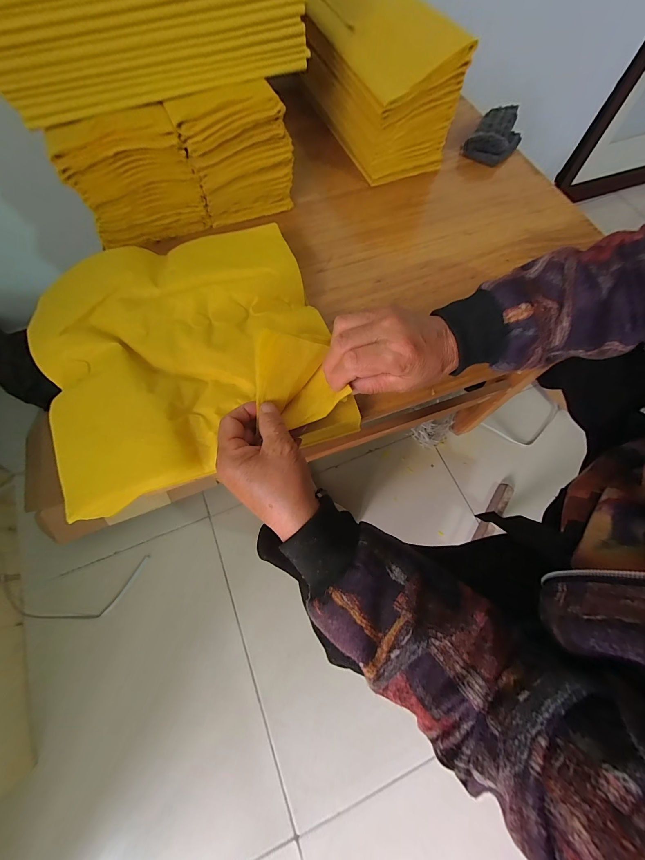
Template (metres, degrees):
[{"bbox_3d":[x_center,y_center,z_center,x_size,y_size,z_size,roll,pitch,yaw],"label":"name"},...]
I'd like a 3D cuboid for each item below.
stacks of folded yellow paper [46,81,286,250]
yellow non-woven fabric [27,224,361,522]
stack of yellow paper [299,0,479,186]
[{"bbox_3d":[-0.169,-0.327,0.382,0.255,0.122,0.056,-19,70,-9],"label":"stacks of folded yellow paper"},{"bbox_3d":[-0.147,-0.091,0.315,0.291,0.071,0.275,-19,70,-9],"label":"yellow non-woven fabric"},{"bbox_3d":[0.072,-0.541,0.464,0.132,0.140,0.304,-24,71,-11],"label":"stack of yellow paper"}]

